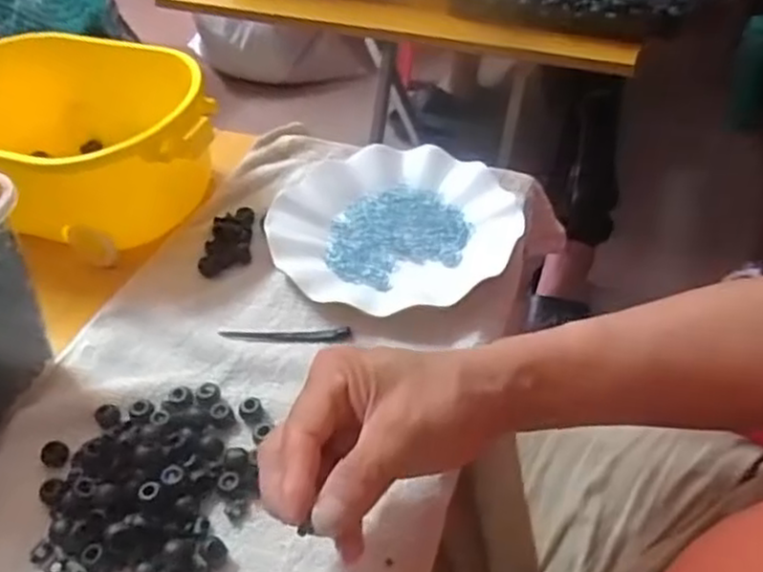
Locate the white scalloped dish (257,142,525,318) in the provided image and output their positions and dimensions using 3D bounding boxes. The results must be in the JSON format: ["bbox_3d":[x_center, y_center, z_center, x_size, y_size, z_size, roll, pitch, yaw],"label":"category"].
[{"bbox_3d":[0.008,-0.054,0.574,0.184,0.032,0.176,-3,45,3],"label":"white scalloped dish"}]

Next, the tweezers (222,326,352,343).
[{"bbox_3d":[-0.066,0.034,0.504,0.089,0.005,0.011,-1,47,5],"label":"tweezers"}]

